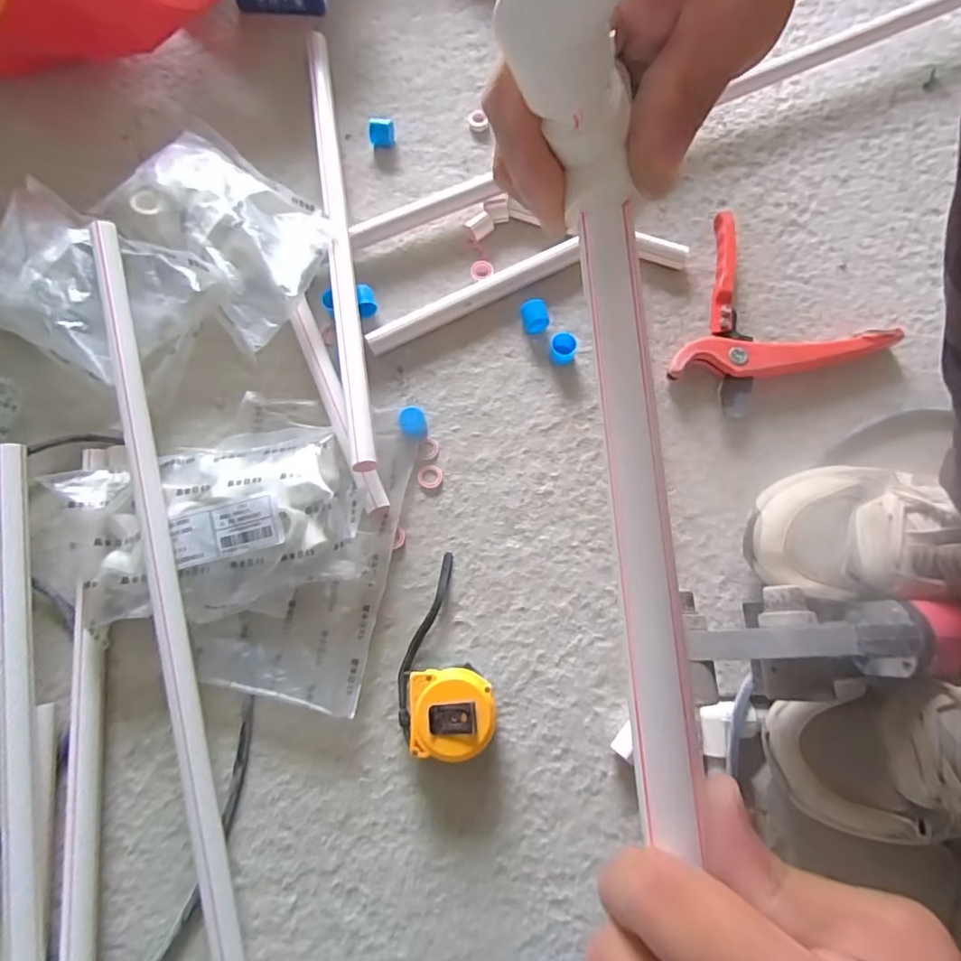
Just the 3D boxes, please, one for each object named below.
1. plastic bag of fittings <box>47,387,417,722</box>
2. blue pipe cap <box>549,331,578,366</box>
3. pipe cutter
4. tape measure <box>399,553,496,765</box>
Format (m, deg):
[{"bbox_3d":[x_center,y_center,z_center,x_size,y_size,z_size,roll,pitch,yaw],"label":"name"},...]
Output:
[{"bbox_3d":[-0.203,0.038,0.459,0.260,0.049,0.240,10,76,2],"label":"plastic bag of fittings"},{"bbox_3d":[0.074,-0.118,0.514,0.023,0.016,0.027,17,76,4],"label":"blue pipe cap"},{"bbox_3d":[0.251,-0.134,0.520,0.190,0.025,0.172,41,79,9],"label":"pipe cutter"},{"bbox_3d":[-0.034,0.134,0.439,0.072,0.041,0.152,-12,76,-3],"label":"tape measure"}]

